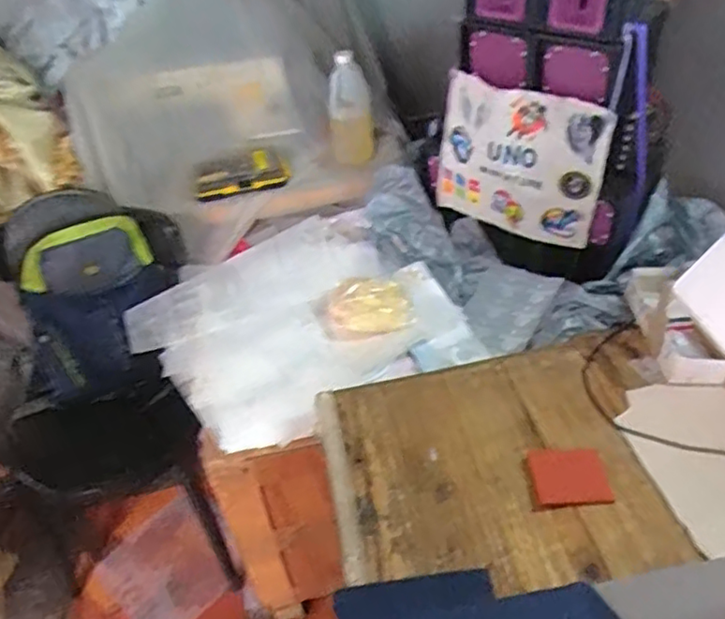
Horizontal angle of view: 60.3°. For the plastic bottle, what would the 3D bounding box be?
[{"bbox_3d":[-0.027,-0.417,1.312,0.088,0.236,0.078,-5,43,0],"label":"plastic bottle"}]

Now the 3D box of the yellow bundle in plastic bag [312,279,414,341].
[{"bbox_3d":[0.003,-0.007,1.120,0.164,0.037,0.138,-16,44,-12],"label":"yellow bundle in plastic bag"}]

